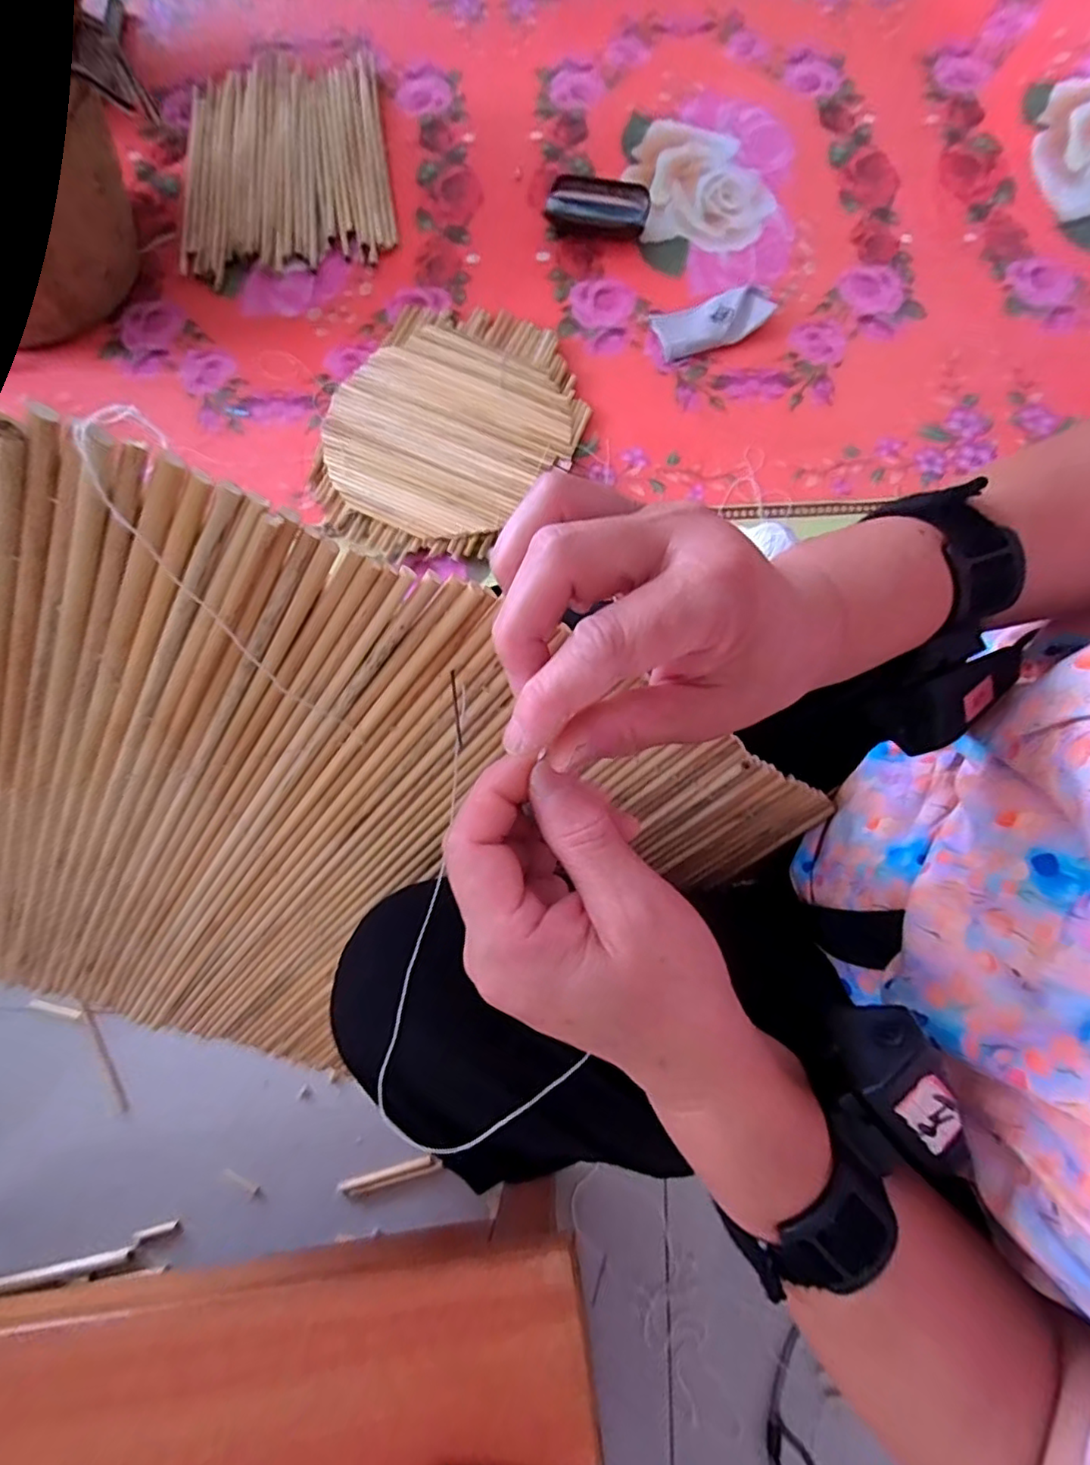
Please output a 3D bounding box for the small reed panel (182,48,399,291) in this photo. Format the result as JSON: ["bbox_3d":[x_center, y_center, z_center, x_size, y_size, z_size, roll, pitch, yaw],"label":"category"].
[{"bbox_3d":[-0.437,-0.966,1.011,0.337,0.025,0.494,-8,74,-1],"label":"small reed panel"}]

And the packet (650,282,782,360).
[{"bbox_3d":[0.254,-0.622,0.898,0.178,0.019,0.086,-18,75,-3],"label":"packet"}]

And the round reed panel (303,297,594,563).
[{"bbox_3d":[-0.133,-0.430,0.854,0.339,0.026,0.410,16,76,6],"label":"round reed panel"}]

